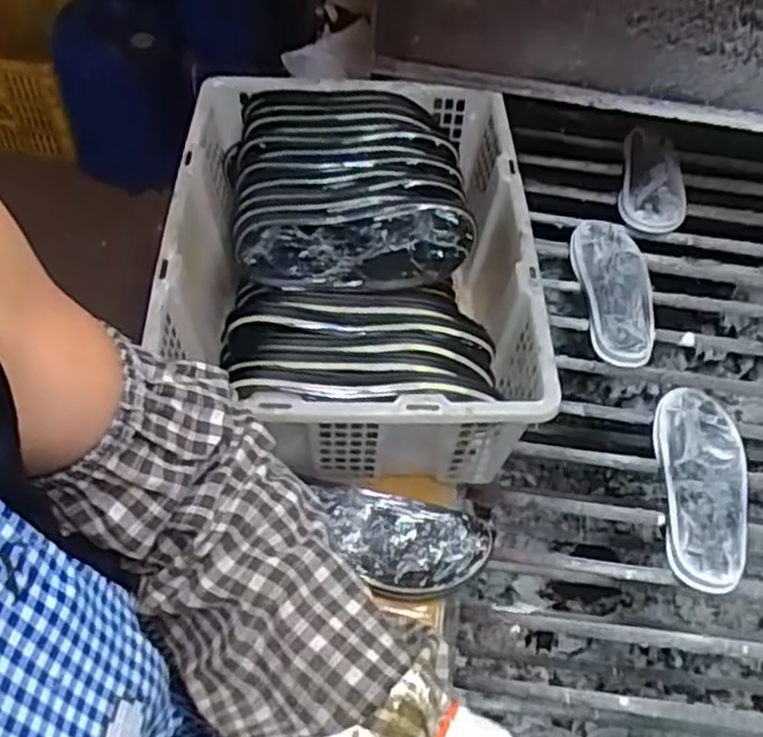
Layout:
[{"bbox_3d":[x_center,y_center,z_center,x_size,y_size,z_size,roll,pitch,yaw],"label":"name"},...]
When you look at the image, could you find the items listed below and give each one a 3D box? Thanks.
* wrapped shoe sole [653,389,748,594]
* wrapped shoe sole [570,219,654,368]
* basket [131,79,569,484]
[{"bbox_3d":[0.349,0.130,0.854,0.102,0.036,0.244,14,51,6],"label":"wrapped shoe sole"},{"bbox_3d":[0.315,-0.108,1.047,0.106,0.034,0.255,7,48,-4],"label":"wrapped shoe sole"},{"bbox_3d":[-0.034,-0.118,0.842,0.362,0.167,0.499,2,51,-3],"label":"basket"}]

